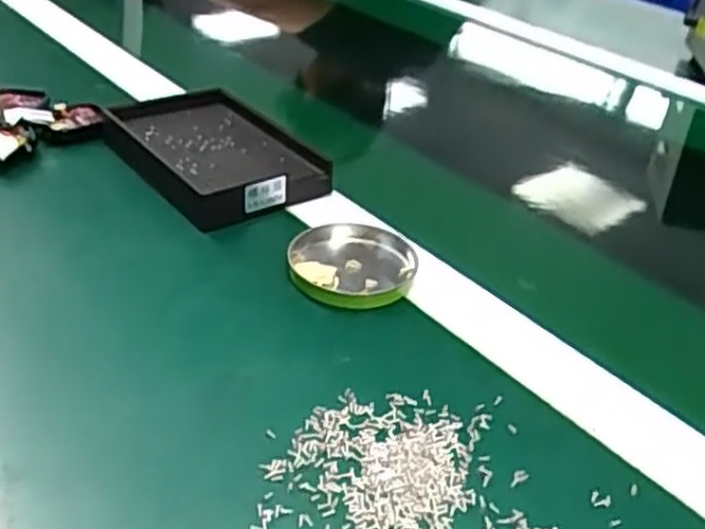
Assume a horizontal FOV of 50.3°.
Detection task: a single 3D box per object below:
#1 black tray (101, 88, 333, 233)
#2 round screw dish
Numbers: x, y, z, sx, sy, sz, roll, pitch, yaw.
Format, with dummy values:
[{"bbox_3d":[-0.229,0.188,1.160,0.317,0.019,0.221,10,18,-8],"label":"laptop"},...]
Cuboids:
[{"bbox_3d":[-0.089,-0.074,0.470,0.096,0.021,0.132,-20,41,-33],"label":"black tray"},{"bbox_3d":[0.000,-0.001,0.392,0.063,0.008,0.064,4,34,-3],"label":"round screw dish"}]

